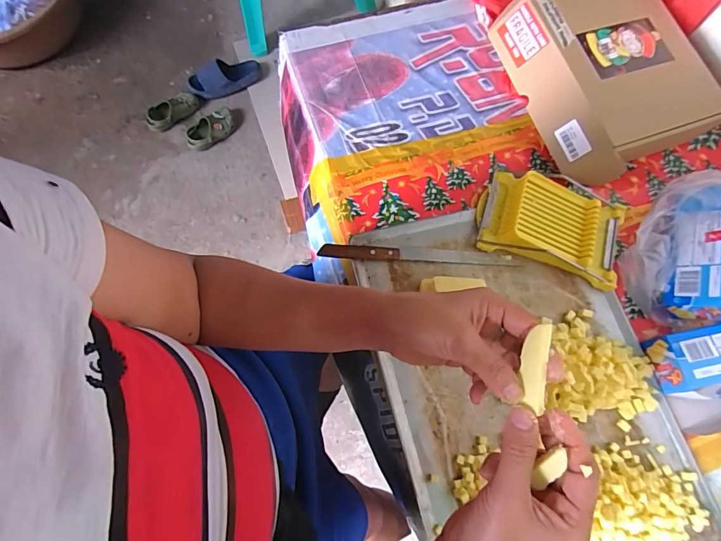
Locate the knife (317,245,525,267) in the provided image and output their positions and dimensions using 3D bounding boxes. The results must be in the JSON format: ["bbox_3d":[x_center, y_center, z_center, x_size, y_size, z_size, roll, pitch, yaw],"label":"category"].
[{"bbox_3d":[0.081,-0.023,0.534,0.264,0.015,0.022,2,71,-3],"label":"knife"}]

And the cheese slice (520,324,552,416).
[{"bbox_3d":[0.125,0.069,0.288,0.017,0.004,0.060,5,88,30],"label":"cheese slice"}]

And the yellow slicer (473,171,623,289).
[{"bbox_3d":[0.261,-0.068,0.542,0.191,0.042,0.129,19,72,3],"label":"yellow slicer"}]

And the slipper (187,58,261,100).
[{"bbox_3d":[-0.504,-0.718,1.497,0.267,0.070,0.140,-14,73,-6],"label":"slipper"}]

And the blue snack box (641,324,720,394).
[{"bbox_3d":[0.448,0.100,0.491,0.170,0.041,0.065,-10,72,-6],"label":"blue snack box"}]

